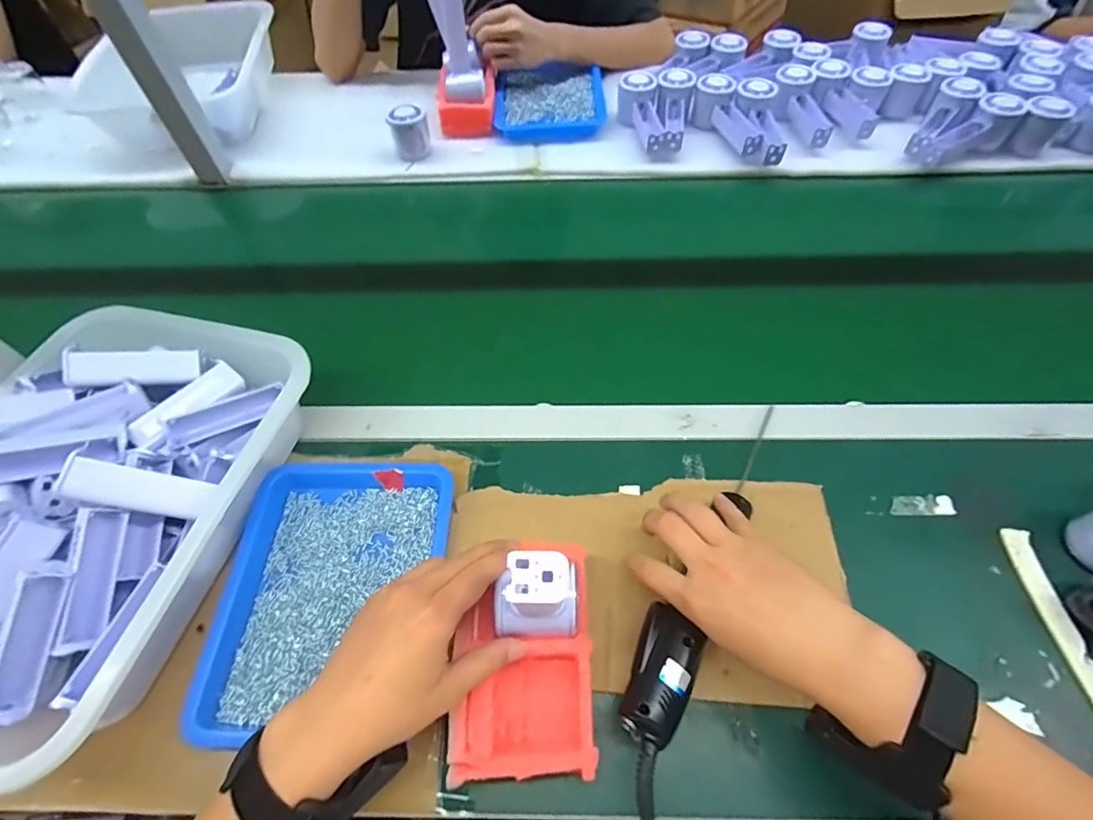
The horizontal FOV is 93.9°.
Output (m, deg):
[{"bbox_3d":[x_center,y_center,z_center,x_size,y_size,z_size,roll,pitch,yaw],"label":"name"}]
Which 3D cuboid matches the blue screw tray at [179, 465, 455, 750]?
[{"bbox_3d":[-0.174,0.148,0.425,0.170,0.031,0.218,2,57,3],"label":"blue screw tray"}]

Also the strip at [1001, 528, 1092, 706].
[{"bbox_3d":[0.409,0.169,0.406,0.021,0.008,0.151,-1,57,1],"label":"strip"}]

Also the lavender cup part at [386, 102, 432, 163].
[{"bbox_3d":[-0.202,-0.412,0.765,0.052,0.064,0.054,-9,57,-5],"label":"lavender cup part"}]

